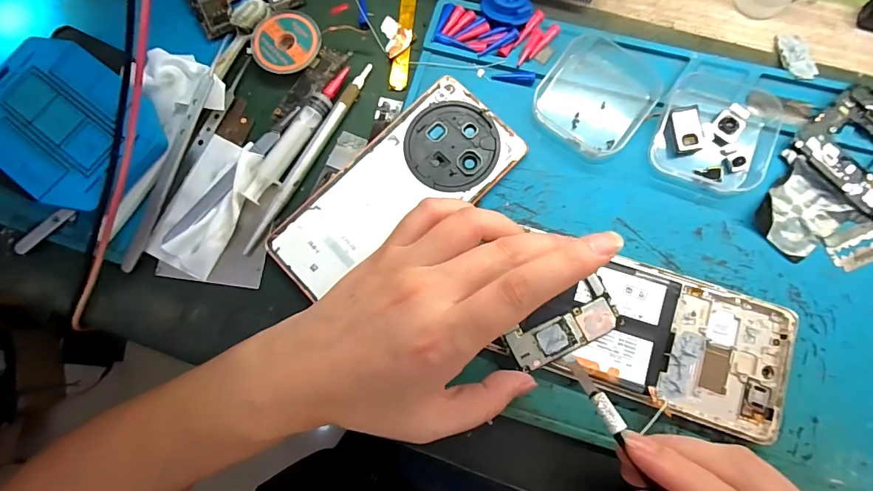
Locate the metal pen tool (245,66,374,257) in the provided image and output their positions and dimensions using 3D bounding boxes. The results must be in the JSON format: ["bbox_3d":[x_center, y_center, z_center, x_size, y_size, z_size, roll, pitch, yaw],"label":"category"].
[{"bbox_3d":[-0.081,-0.057,0.265,0.009,0.010,0.141,29,83,8],"label":"metal pen tool"}]

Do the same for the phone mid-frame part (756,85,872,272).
[{"bbox_3d":[0.241,-0.037,0.241,0.072,0.004,0.108,30,83,8],"label":"phone mid-frame part"}]

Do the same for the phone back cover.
[{"bbox_3d":[-0.025,-0.031,0.257,0.159,0.006,0.073,-44,81,-5],"label":"phone back cover"}]

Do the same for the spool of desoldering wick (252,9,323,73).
[{"bbox_3d":[-0.099,-0.134,0.274,0.044,0.009,0.040,-1,80,3],"label":"spool of desoldering wick"}]

